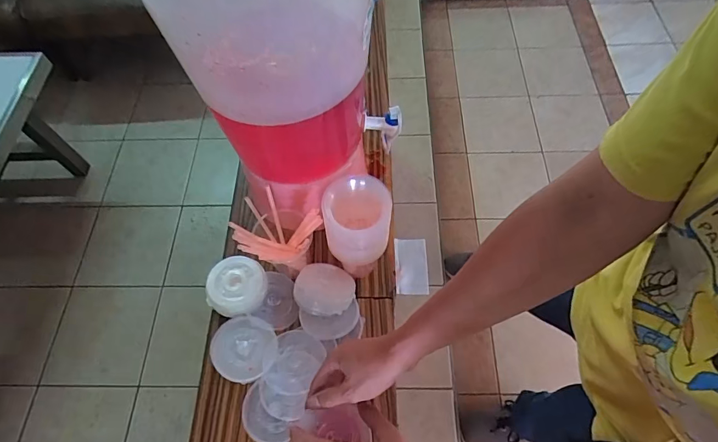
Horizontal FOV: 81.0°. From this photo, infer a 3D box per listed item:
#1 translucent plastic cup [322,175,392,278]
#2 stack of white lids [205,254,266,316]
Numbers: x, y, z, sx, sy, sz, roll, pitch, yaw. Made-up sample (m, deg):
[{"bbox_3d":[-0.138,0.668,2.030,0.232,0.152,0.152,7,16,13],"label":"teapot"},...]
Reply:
[{"bbox_3d":[-0.001,0.000,0.577,0.083,0.107,0.084,-1,61,2],"label":"translucent plastic cup"},{"bbox_3d":[-0.194,0.103,0.667,0.094,0.024,0.088,7,62,4],"label":"stack of white lids"}]

